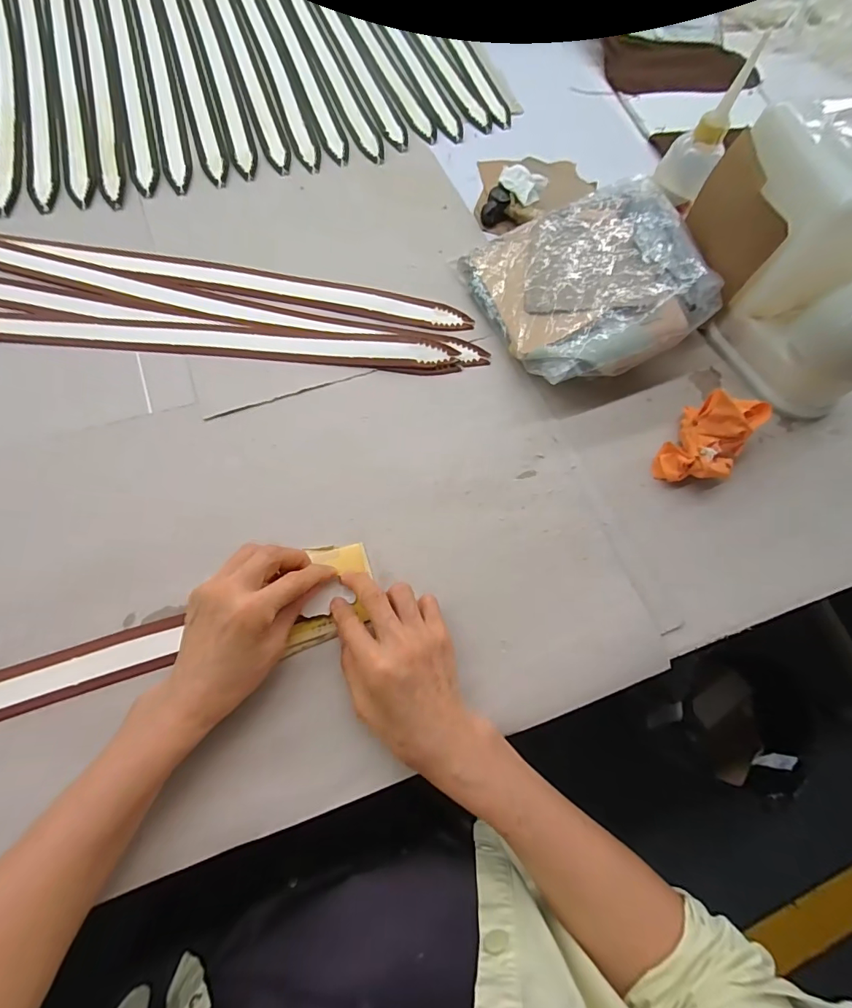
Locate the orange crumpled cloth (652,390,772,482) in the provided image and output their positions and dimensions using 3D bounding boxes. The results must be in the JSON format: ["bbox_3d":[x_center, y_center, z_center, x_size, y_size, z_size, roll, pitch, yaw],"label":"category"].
[{"bbox_3d":[0.267,-0.064,0.415,0.062,0.051,0.103,34,70,11],"label":"orange crumpled cloth"}]

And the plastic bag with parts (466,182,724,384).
[{"bbox_3d":[0.178,-0.238,0.481,0.227,0.063,0.225,-19,69,-10],"label":"plastic bag with parts"}]

